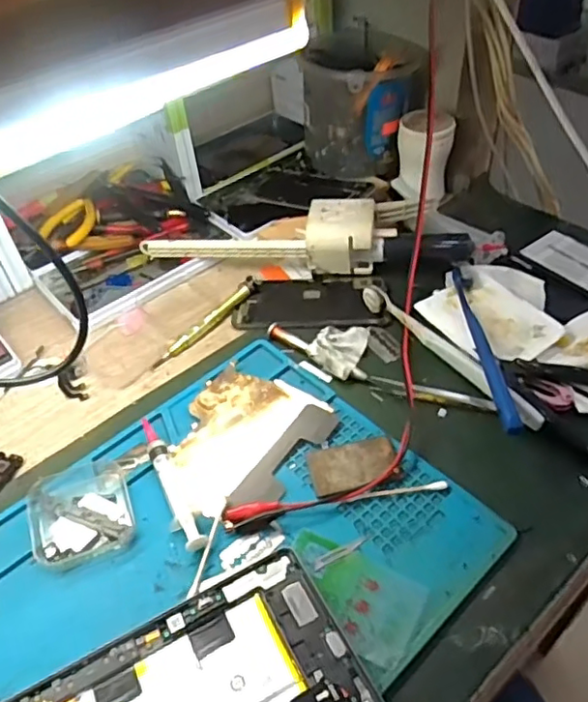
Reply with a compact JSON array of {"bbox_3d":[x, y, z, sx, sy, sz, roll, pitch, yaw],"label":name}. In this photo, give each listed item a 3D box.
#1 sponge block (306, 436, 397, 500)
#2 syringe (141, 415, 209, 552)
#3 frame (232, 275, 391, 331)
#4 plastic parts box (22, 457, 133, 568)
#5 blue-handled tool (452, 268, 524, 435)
[{"bbox_3d":[0.041,0.079,0.418,0.060,0.006,0.036,-10,43,-5],"label":"sponge block"},{"bbox_3d":[-0.085,0.088,0.410,0.016,0.015,0.106,-22,46,-17],"label":"syringe"},{"bbox_3d":[0.014,-0.044,0.534,0.130,0.010,0.062,-3,43,2],"label":"frame"},{"bbox_3d":[-0.140,0.104,0.400,0.062,0.019,0.069,-16,44,-11],"label":"plastic parts box"},{"bbox_3d":[0.146,-0.006,0.467,0.013,0.020,0.181,-3,43,2],"label":"blue-handled tool"}]

